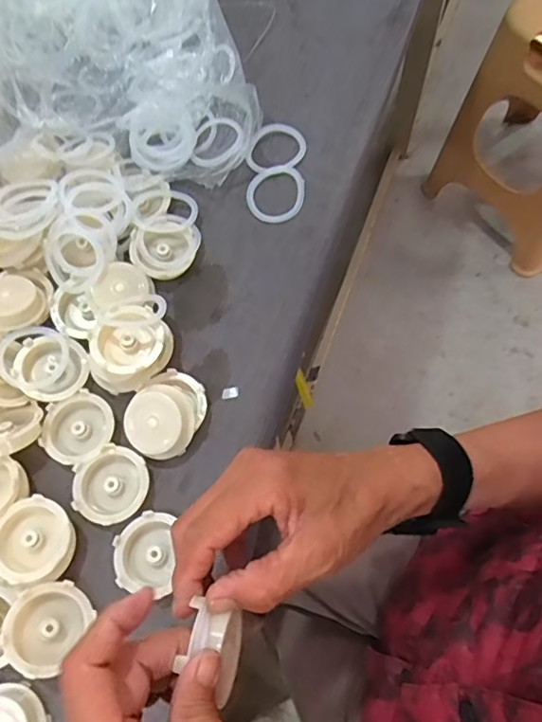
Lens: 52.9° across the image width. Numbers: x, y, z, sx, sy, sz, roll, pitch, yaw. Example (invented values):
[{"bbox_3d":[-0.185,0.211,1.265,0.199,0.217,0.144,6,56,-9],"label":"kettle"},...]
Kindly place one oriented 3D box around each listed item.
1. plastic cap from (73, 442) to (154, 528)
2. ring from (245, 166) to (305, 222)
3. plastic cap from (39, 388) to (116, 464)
[{"bbox_3d":[-0.124,0.097,0.428,0.058,0.013,0.056,-1,71,2],"label":"plastic cap"},{"bbox_3d":[0.004,-0.162,0.524,0.057,0.011,0.061,-1,71,2],"label":"ring"},{"bbox_3d":[-0.158,0.057,0.451,0.057,0.021,0.055,-1,71,2],"label":"plastic cap"}]

